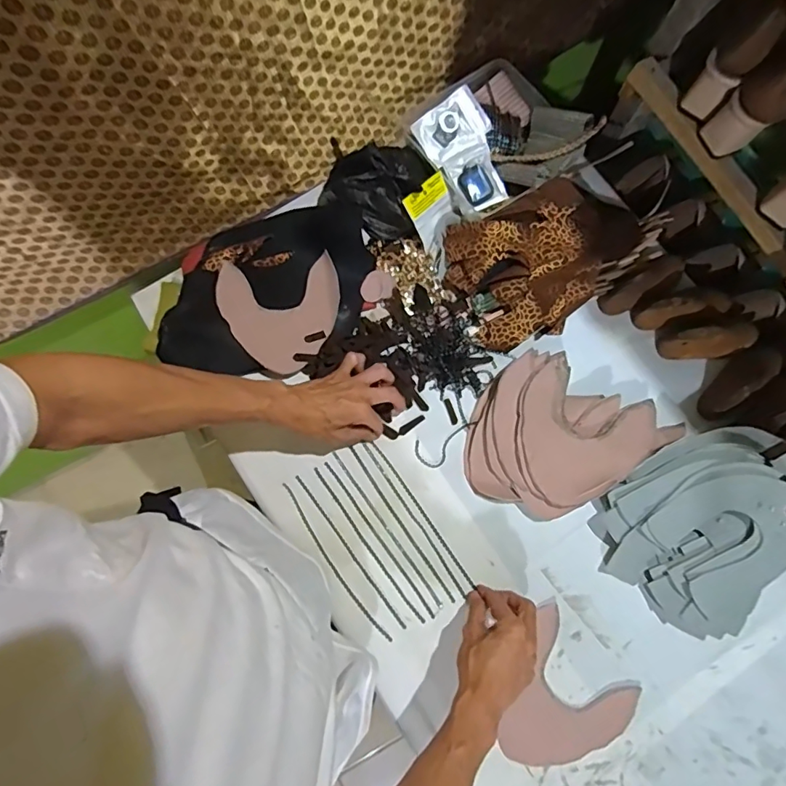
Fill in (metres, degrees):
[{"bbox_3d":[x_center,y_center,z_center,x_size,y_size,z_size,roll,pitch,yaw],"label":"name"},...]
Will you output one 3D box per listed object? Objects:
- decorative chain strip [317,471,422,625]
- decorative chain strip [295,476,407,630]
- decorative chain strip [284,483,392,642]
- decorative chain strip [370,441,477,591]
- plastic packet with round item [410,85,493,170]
[{"bbox_3d":[-0.034,0.195,0.643,0.008,0.006,0.234,-36,79,-8],"label":"decorative chain strip"},{"bbox_3d":[-0.056,0.202,0.641,0.006,0.006,0.231,-36,79,-8],"label":"decorative chain strip"},{"bbox_3d":[-0.076,0.216,0.634,0.012,0.012,0.233,-35,79,-8],"label":"decorative chain strip"},{"bbox_3d":[0.038,0.156,0.657,0.007,0.006,0.217,-34,79,-8],"label":"decorative chain strip"},{"bbox_3d":[0.084,-0.376,0.708,0.102,0.015,0.075,-35,100,-1],"label":"plastic packet with round item"}]

